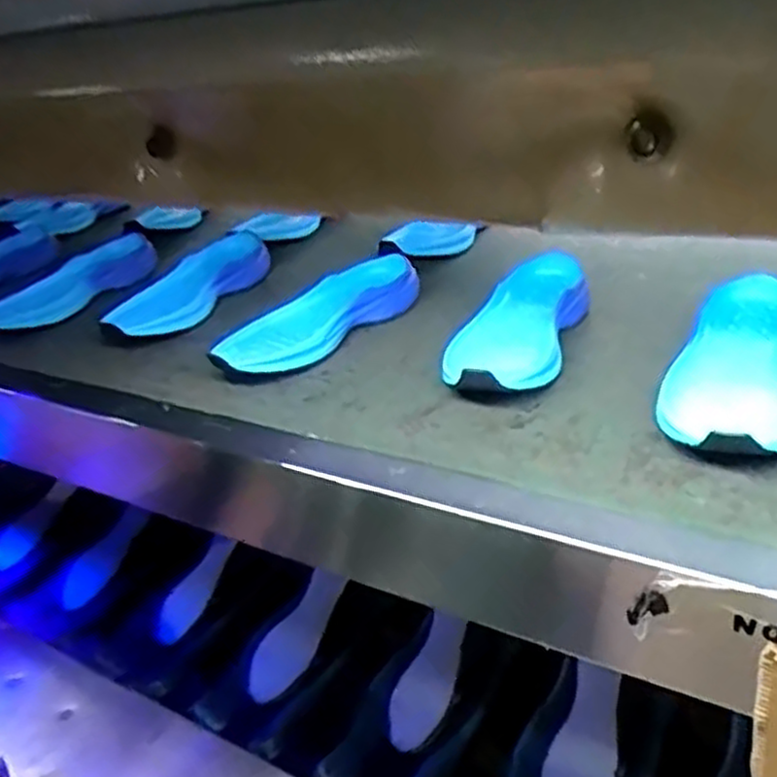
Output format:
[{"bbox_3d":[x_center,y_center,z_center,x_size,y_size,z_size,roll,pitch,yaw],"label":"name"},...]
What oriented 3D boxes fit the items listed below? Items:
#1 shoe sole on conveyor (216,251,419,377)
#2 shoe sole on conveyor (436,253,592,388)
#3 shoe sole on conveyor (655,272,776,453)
[{"bbox_3d":[-0.066,-0.070,0.759,0.069,0.053,0.231,18,36,39],"label":"shoe sole on conveyor"},{"bbox_3d":[0.110,-0.053,0.672,0.098,0.058,0.227,6,29,22],"label":"shoe sole on conveyor"},{"bbox_3d":[0.251,-0.019,0.573,0.101,0.053,0.240,7,29,23],"label":"shoe sole on conveyor"}]

